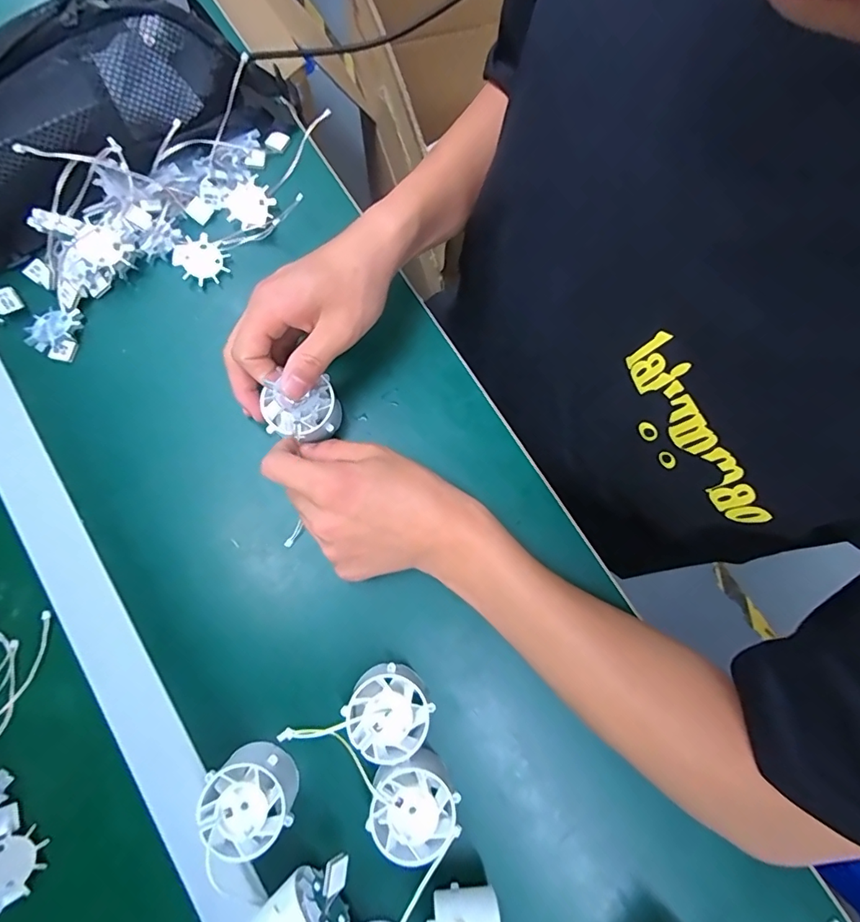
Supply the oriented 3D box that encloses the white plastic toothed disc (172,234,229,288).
[{"bbox_3d":[-0.183,-0.160,0.384,0.040,0.009,0.034,41,80,7],"label":"white plastic toothed disc"}]

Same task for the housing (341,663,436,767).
[{"bbox_3d":[-0.025,0.158,0.309,0.048,0.035,0.048,0,78,-2],"label":"housing"}]

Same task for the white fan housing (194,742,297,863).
[{"bbox_3d":[-0.107,0.204,0.295,0.054,0.037,0.048,0,78,-2],"label":"white fan housing"}]

